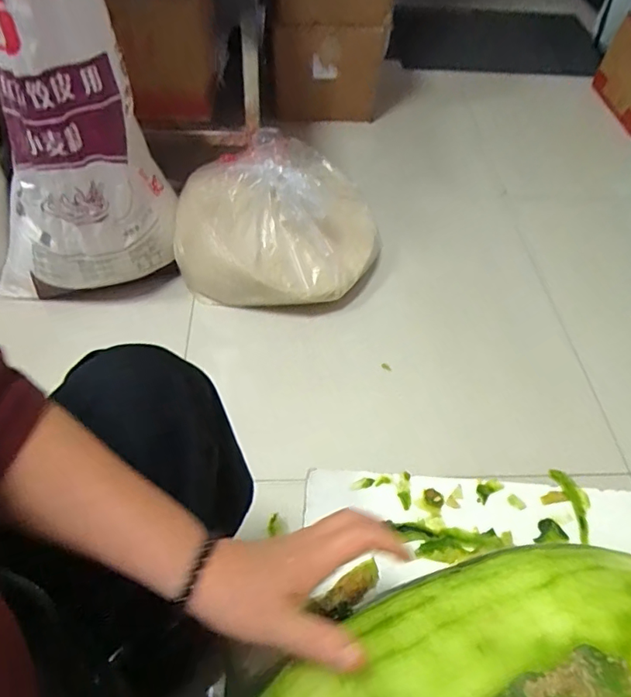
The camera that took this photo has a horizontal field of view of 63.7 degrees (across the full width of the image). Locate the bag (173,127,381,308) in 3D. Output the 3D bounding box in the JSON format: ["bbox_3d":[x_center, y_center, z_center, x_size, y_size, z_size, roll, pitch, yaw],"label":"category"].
[{"bbox_3d":[-0.068,-0.291,1.110,0.404,0.214,0.422,13,53,6],"label":"bag"}]

